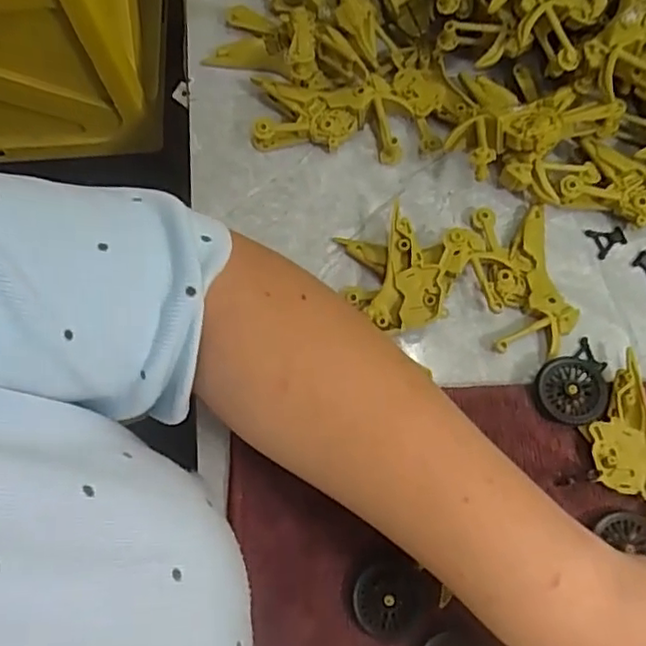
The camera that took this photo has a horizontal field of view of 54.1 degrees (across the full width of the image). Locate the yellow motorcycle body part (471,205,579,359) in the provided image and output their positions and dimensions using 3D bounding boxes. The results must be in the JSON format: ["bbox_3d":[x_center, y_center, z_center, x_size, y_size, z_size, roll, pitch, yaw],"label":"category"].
[{"bbox_3d":[0.121,-0.027,0.379,0.048,0.011,0.091,-4,70,0],"label":"yellow motorcycle body part"}]

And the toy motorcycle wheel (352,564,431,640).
[{"bbox_3d":[0.035,0.140,0.317,0.037,0.008,0.033,-6,70,-1],"label":"toy motorcycle wheel"}]

